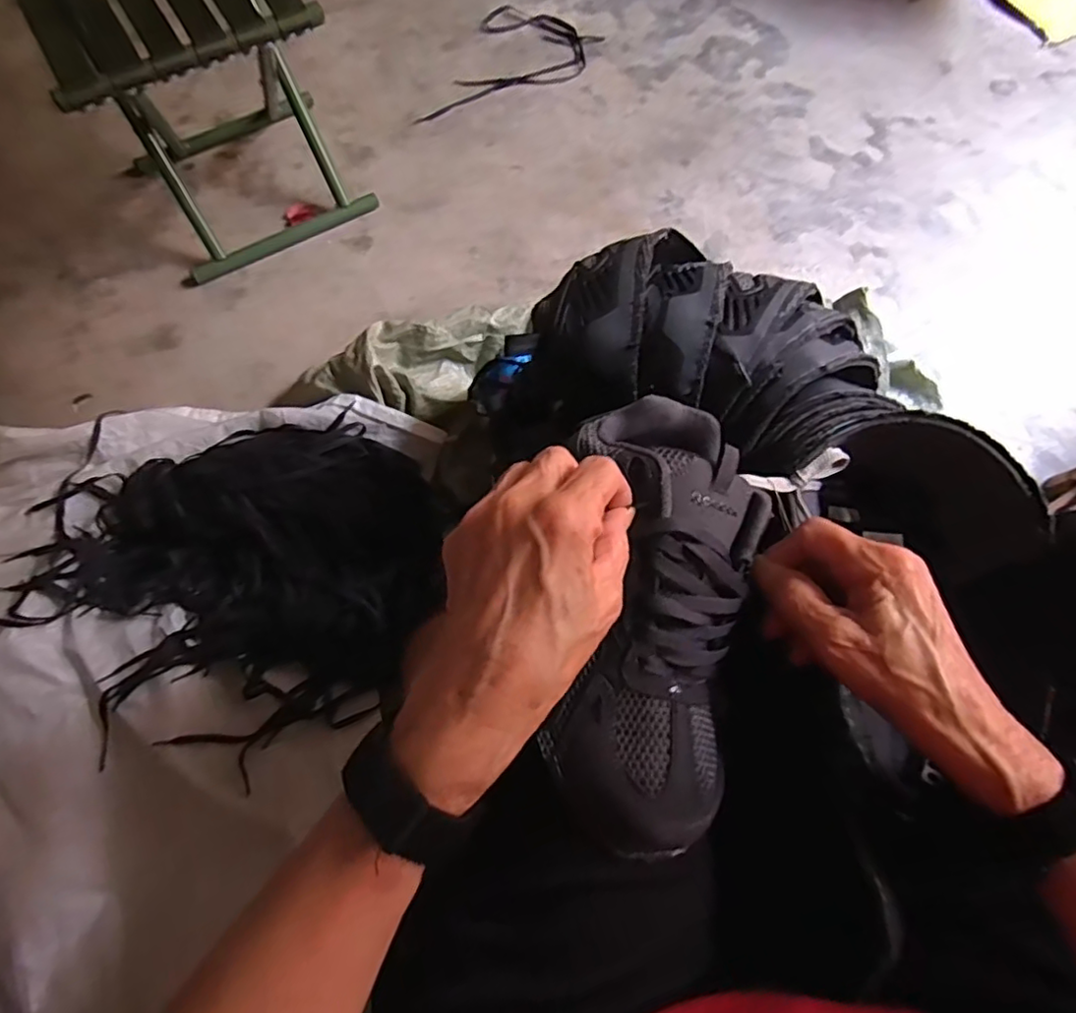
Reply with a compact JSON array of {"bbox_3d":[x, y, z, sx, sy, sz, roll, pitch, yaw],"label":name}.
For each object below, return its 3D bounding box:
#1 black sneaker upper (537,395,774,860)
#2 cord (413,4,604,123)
[{"bbox_3d":[0.059,0.046,0.316,0.109,0.055,0.238,11,73,2],"label":"black sneaker upper"},{"bbox_3d":[-0.057,-0.772,1.086,0.217,0.011,0.343,28,74,7],"label":"cord"}]

